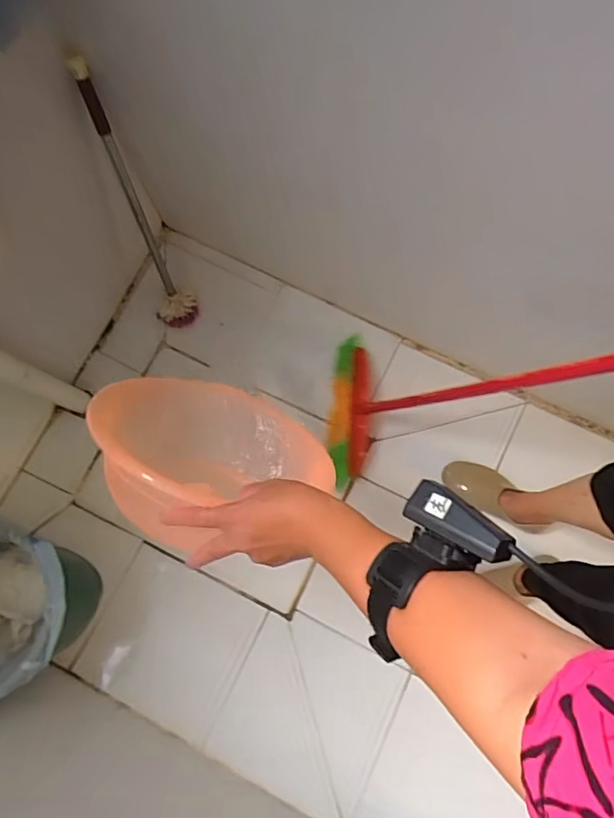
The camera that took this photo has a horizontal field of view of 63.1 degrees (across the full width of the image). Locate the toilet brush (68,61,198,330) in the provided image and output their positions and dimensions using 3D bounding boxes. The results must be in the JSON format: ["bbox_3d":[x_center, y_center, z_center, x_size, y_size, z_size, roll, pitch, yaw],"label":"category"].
[{"bbox_3d":[-0.303,-0.352,0.909,0.080,0.507,0.069,-11,54,-1],"label":"toilet brush"}]

